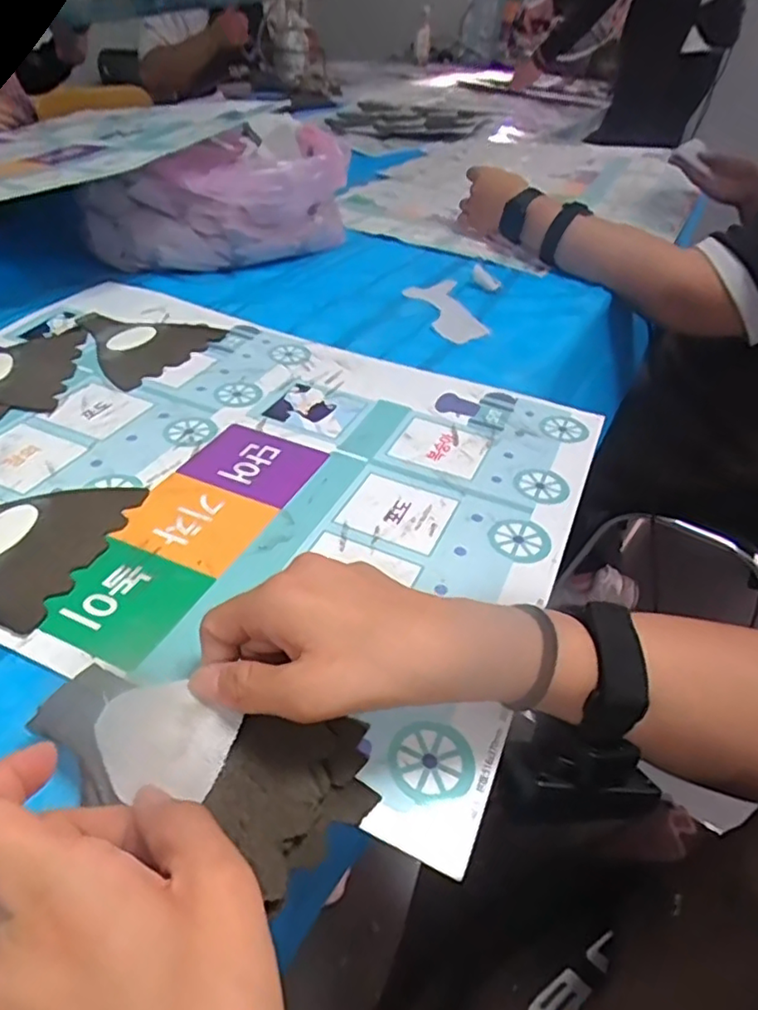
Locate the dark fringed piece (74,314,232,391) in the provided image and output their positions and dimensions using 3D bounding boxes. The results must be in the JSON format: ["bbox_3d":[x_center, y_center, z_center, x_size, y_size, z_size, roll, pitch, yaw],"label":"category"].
[{"bbox_3d":[-0.232,-0.156,0.582,0.127,0.005,0.124,22,44,19],"label":"dark fringed piece"}]

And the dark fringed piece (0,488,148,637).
[{"bbox_3d":[-0.229,0.018,0.377,0.123,0.005,0.121,10,41,7],"label":"dark fringed piece"}]

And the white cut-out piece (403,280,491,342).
[{"bbox_3d":[0.070,-0.219,0.680,0.062,0.010,0.147,-9,43,-6],"label":"white cut-out piece"}]

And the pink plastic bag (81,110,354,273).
[{"bbox_3d":[-0.171,-0.355,0.718,0.165,0.125,0.283,32,48,28],"label":"pink plastic bag"}]

